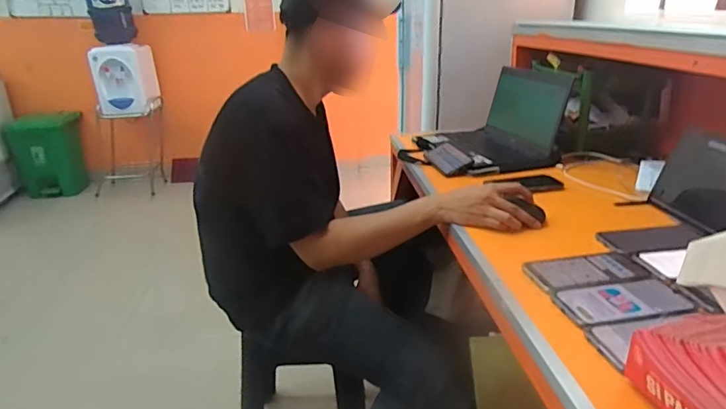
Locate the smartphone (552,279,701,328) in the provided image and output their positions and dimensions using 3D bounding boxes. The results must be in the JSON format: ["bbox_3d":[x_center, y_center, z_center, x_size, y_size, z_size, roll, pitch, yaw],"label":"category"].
[{"bbox_3d":[0.345,0.128,0.643,0.175,0.007,0.087,-7,24,-12],"label":"smartphone"}]

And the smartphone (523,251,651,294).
[{"bbox_3d":[0.334,0.098,0.724,0.177,0.007,0.087,-8,24,-14],"label":"smartphone"}]

